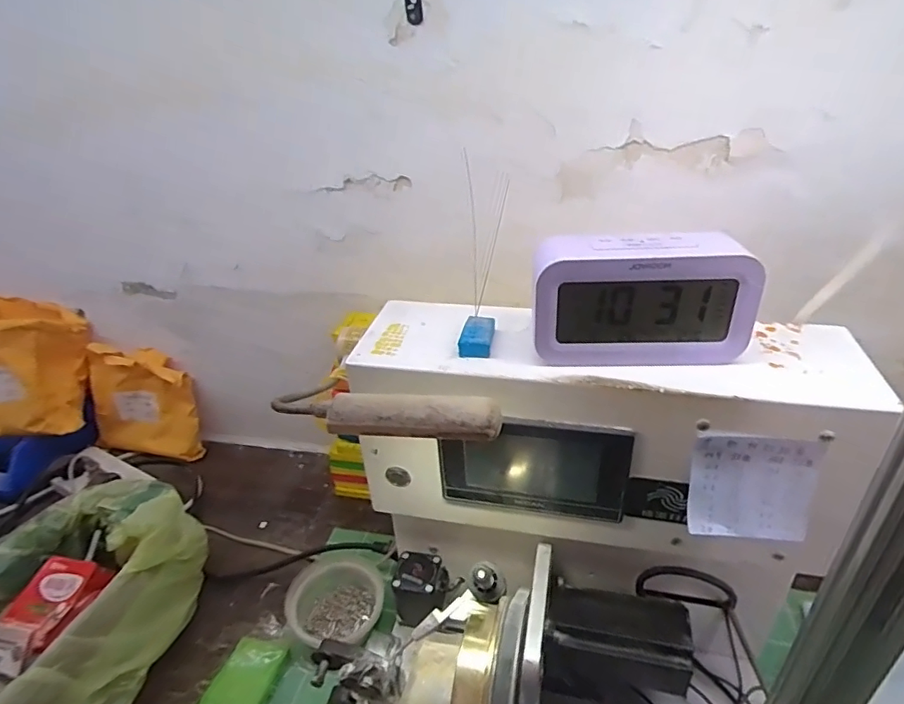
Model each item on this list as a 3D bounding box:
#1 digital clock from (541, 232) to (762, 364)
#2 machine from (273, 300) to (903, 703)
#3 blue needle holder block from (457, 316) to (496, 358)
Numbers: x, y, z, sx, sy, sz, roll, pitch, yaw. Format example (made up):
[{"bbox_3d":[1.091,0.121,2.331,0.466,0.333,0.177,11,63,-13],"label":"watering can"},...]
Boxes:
[{"bbox_3d":[0.122,-0.034,0.356,0.139,0.079,0.039,1,32,6],"label":"digital clock"},{"bbox_3d":[0.087,0.176,0.408,0.333,0.330,0.234,4,33,12],"label":"machine"},{"bbox_3d":[0.019,-0.012,0.396,0.024,0.014,0.037,2,32,8],"label":"blue needle holder block"}]

